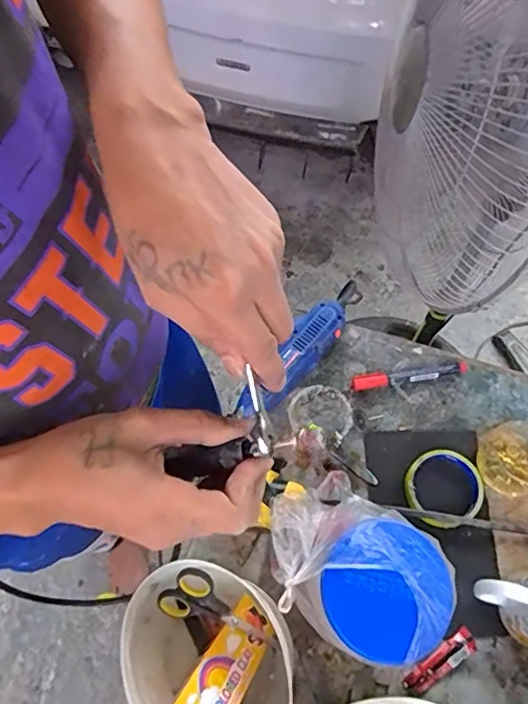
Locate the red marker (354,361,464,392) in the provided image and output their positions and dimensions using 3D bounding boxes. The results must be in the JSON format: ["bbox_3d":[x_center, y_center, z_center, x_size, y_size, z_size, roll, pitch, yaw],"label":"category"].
[{"bbox_3d":[0.187,0.029,0.712,0.146,0.016,0.022,-7,67,-3],"label":"red marker"}]

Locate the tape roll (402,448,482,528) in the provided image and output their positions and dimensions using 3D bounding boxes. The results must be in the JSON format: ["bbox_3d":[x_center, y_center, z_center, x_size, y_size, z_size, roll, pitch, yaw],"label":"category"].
[{"bbox_3d":[0.209,0.157,0.645,0.086,0.013,0.090,0,66,0],"label":"tape roll"}]

